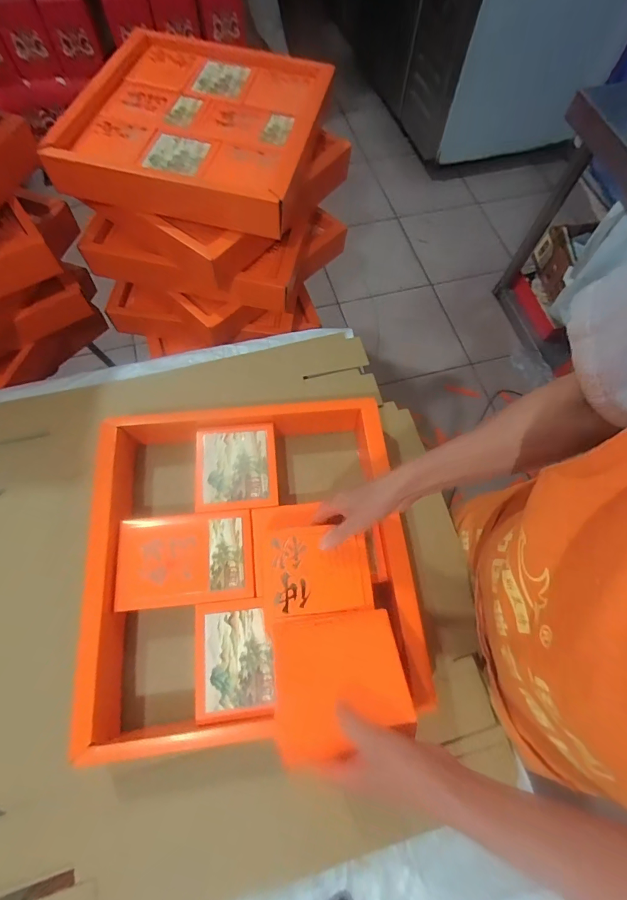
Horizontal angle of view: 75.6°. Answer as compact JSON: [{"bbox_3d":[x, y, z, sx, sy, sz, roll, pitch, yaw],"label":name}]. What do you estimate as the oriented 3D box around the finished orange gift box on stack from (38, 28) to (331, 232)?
[{"bbox_3d":[-0.201,-0.578,0.718,0.397,0.070,0.407,13,68,3],"label":"finished orange gift box on stack"}]

